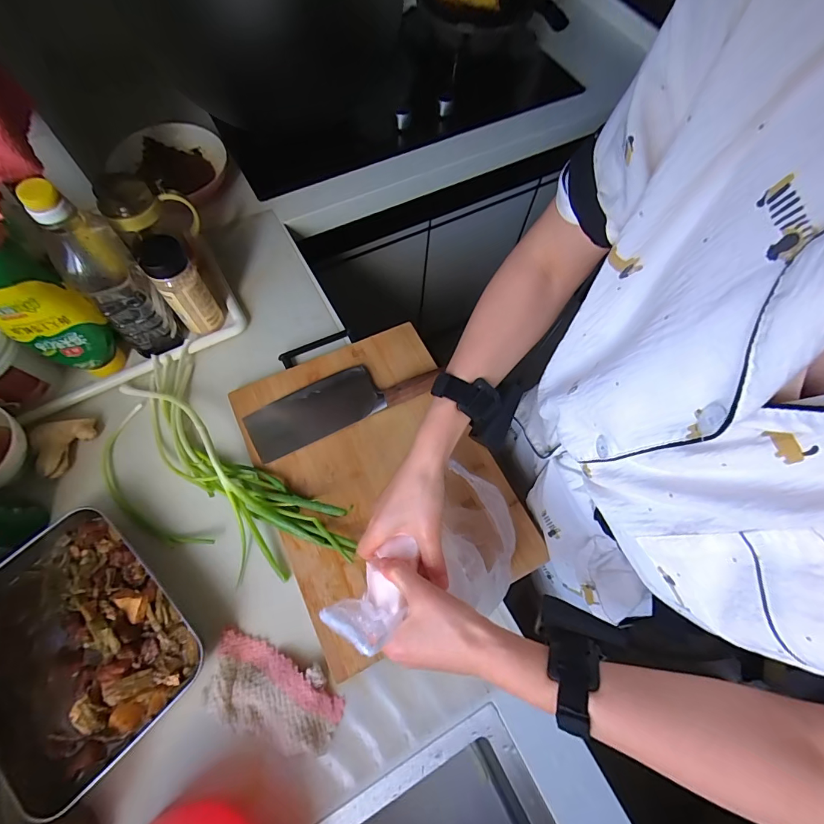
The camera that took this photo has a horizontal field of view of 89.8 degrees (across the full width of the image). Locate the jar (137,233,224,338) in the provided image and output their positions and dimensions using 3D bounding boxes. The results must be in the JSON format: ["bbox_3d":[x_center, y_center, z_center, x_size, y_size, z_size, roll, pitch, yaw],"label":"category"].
[{"bbox_3d":[-0.324,-0.174,0.589,0.058,0.161,0.047,-35,72,-16],"label":"jar"}]

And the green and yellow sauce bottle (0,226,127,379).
[{"bbox_3d":[-0.452,-0.118,0.513,0.069,0.239,0.084,34,69,13],"label":"green and yellow sauce bottle"}]

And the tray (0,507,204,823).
[{"bbox_3d":[-0.378,0.260,0.464,0.252,0.046,0.198,40,71,15],"label":"tray"}]

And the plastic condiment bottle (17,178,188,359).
[{"bbox_3d":[-0.382,-0.166,0.530,0.076,0.257,0.064,-40,73,-17],"label":"plastic condiment bottle"}]

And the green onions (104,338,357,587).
[{"bbox_3d":[-0.269,0.083,0.531,0.403,0.065,0.192,39,71,15],"label":"green onions"}]

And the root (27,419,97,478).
[{"bbox_3d":[-0.470,0.047,0.560,0.074,0.038,0.072,-16,67,-9],"label":"root"}]

